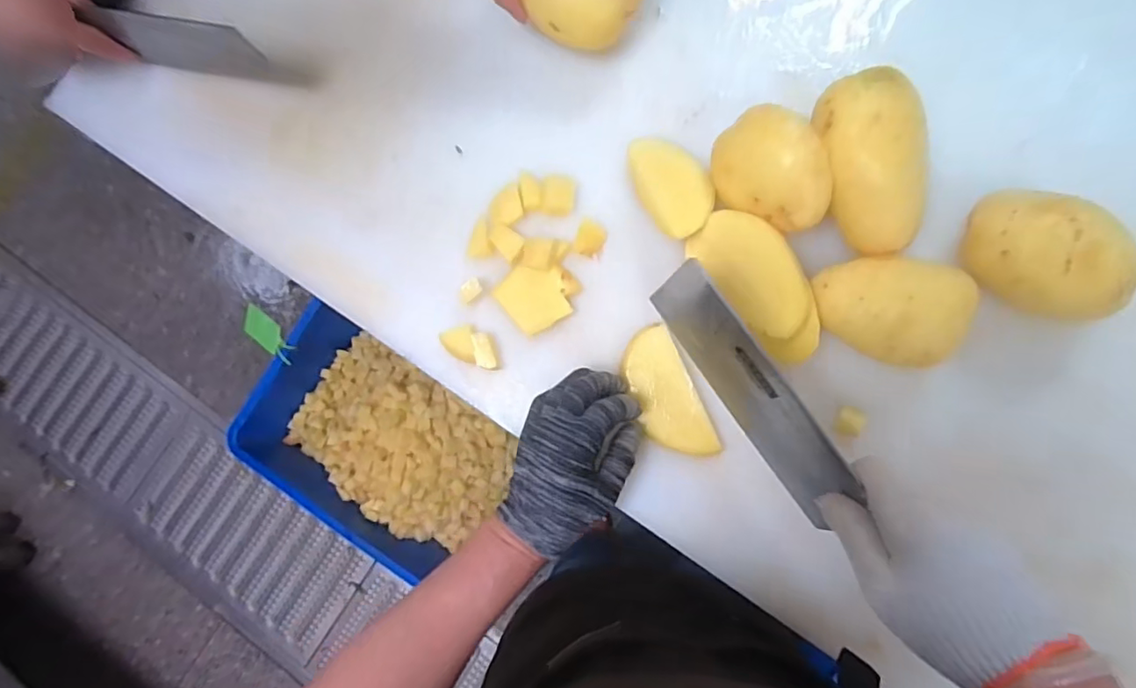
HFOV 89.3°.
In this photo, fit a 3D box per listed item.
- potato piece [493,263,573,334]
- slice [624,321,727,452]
[{"bbox_3d":[-0.027,-0.039,0.473,0.050,0.014,0.054,-33,82,-1],"label":"potato piece"},{"bbox_3d":[0.077,0.041,0.452,0.045,0.013,0.106,-25,83,0],"label":"slice"}]

